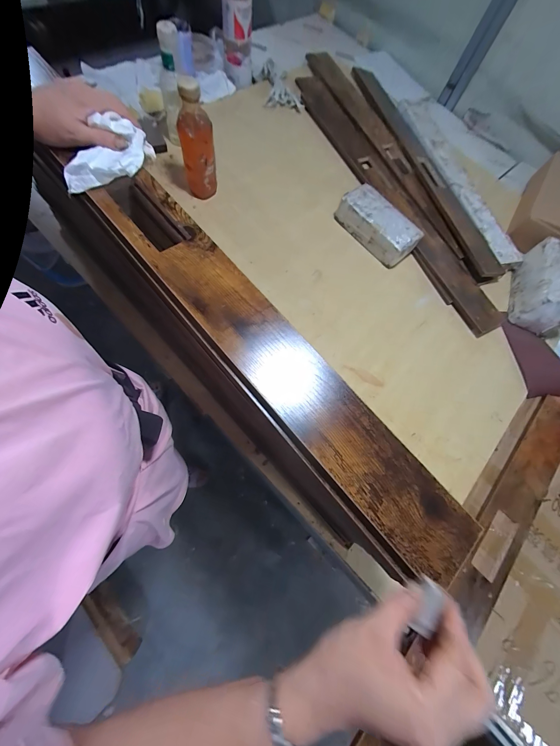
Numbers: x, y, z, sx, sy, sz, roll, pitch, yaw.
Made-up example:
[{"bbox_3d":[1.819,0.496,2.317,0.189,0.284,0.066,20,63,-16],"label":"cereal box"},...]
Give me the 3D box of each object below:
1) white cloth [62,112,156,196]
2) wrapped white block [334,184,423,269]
[{"bbox_3d":[-0.226,-0.280,0.353,0.066,0.025,0.127,30,71,7],"label":"white cloth"},{"bbox_3d":[0.247,-0.378,0.687,0.101,0.069,0.215,-41,81,-19],"label":"wrapped white block"}]

